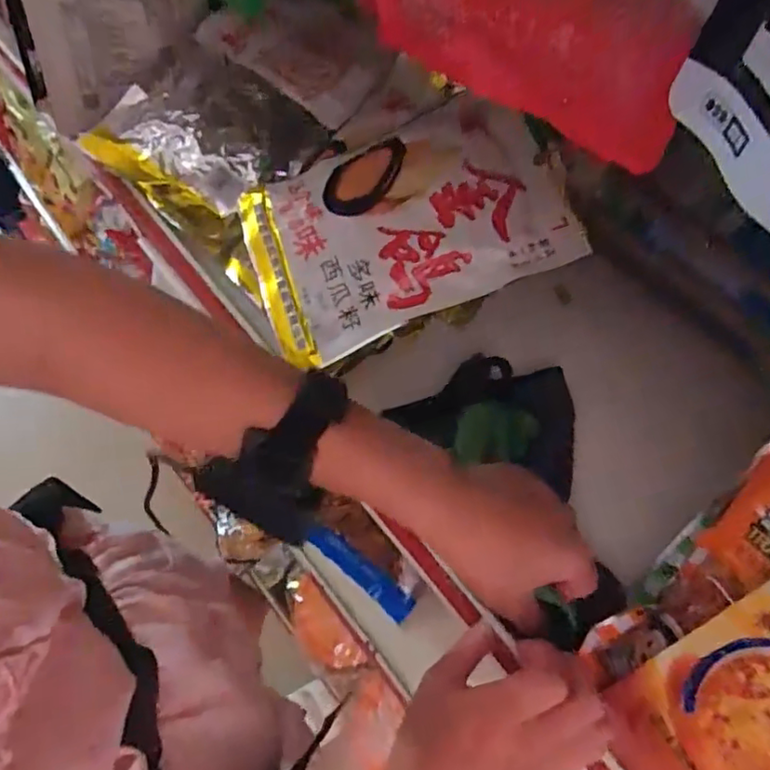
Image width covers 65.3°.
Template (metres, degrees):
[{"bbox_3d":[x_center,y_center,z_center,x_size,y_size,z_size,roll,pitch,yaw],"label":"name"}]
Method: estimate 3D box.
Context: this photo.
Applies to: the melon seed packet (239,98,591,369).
[{"bbox_3d":[0.010,-0.123,0.453,0.231,0.020,0.164,-22,72,5],"label":"melon seed packet"}]

